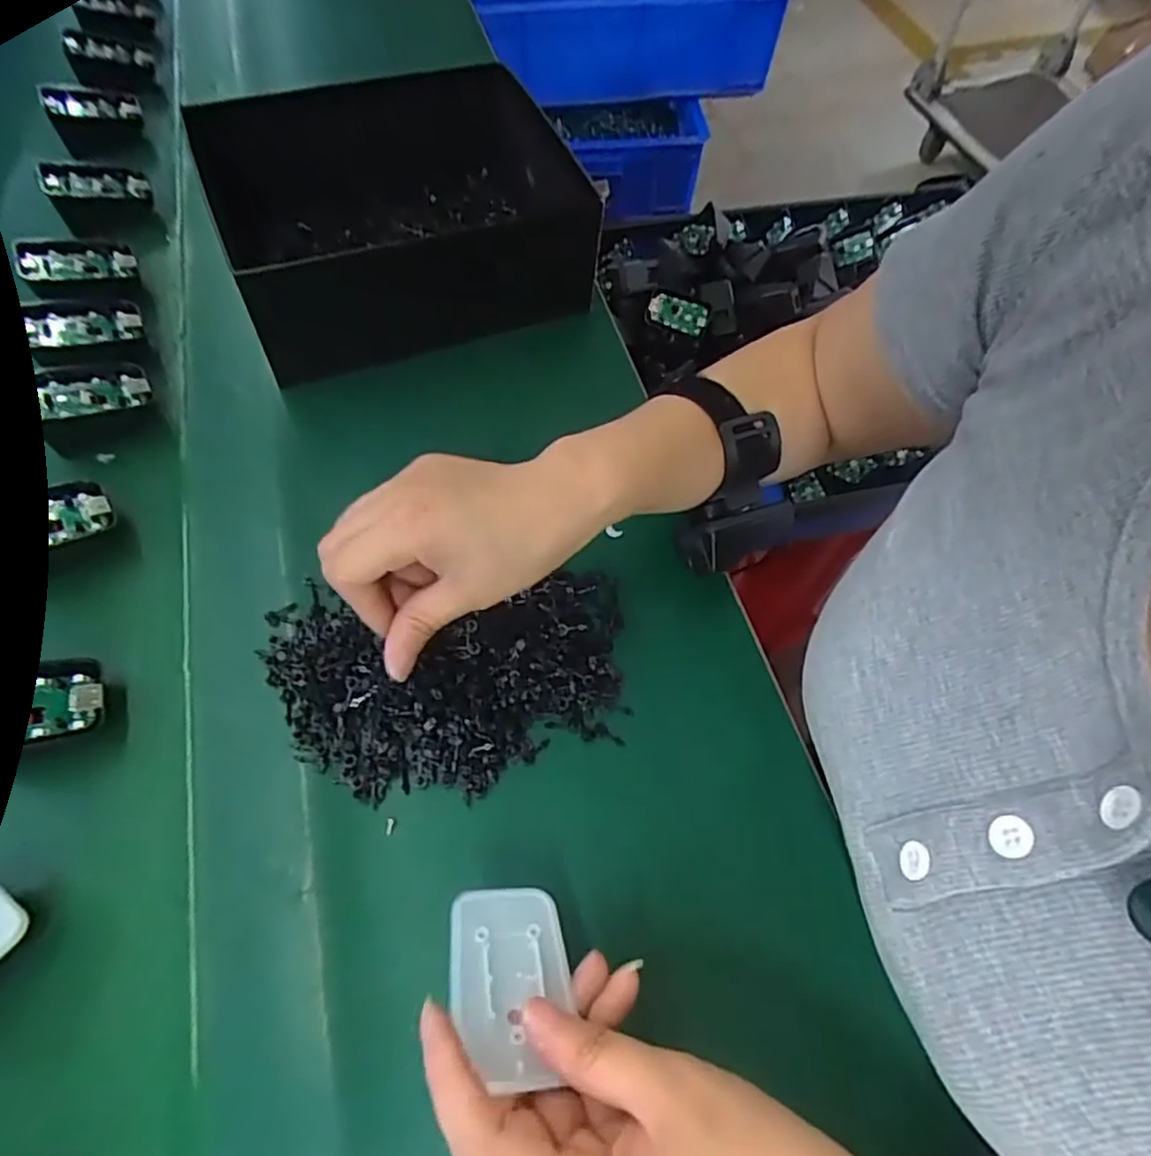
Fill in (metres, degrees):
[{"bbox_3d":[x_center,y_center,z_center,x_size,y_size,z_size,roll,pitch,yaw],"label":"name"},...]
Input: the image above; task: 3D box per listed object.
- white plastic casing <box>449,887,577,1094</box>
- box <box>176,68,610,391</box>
[{"bbox_3d":[-0.025,0.151,0.256,0.044,0.005,0.067,6,38,-14],"label":"white plastic casing"},{"bbox_3d":[-0.119,-0.251,0.475,0.223,0.097,0.173,-18,63,-12],"label":"box"}]

